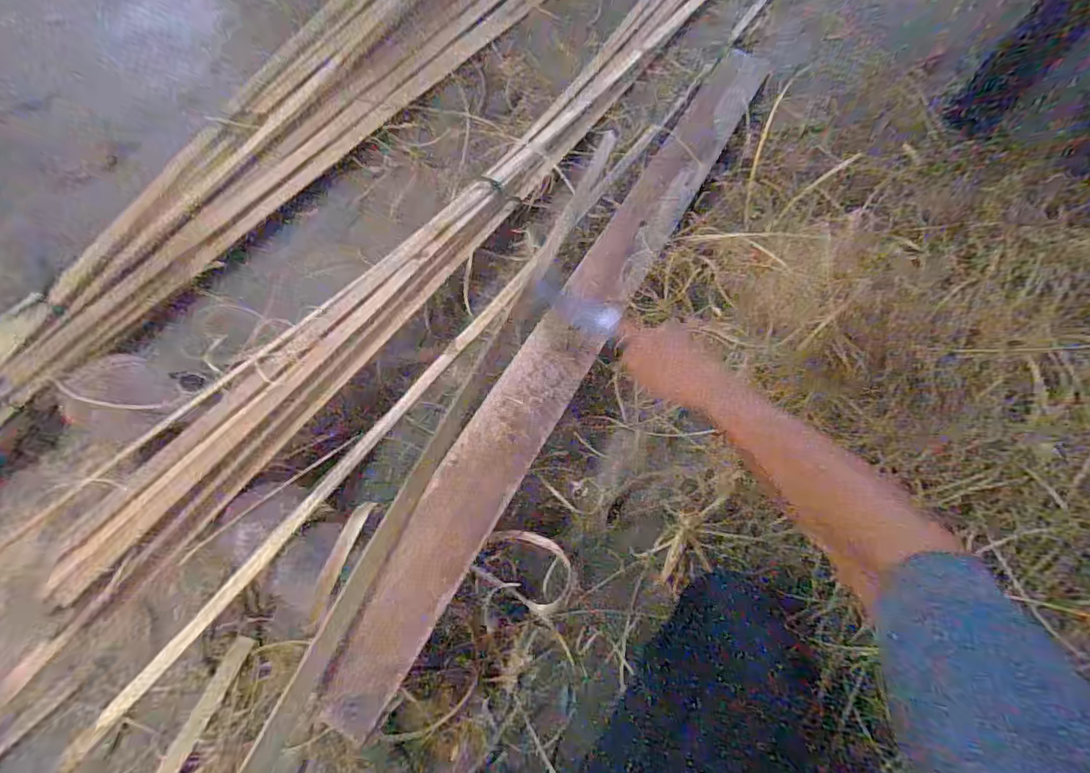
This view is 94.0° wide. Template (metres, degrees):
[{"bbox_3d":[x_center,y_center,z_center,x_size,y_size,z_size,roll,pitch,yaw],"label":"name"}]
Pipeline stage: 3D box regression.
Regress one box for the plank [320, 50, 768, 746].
[{"bbox_3d":[0.067,-0.112,0.636,0.084,0.019,1.024,28,67,9],"label":"plank"}]

